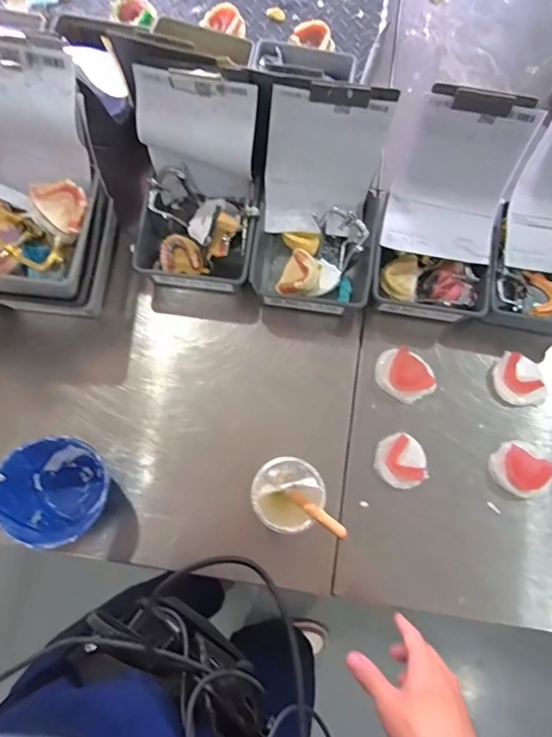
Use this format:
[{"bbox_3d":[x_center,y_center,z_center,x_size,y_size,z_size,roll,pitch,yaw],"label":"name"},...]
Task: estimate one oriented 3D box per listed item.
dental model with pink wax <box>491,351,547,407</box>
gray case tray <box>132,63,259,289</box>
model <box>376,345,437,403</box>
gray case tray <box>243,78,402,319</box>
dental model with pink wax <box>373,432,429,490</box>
[{"bbox_3d":[0.346,0.019,0.658,0.079,0.013,0.071,41,79,8],"label":"dental model with pink wax"},{"bbox_3d":[-0.109,-0.231,0.625,0.158,0.193,0.204,6,77,1],"label":"gray case tray"},{"bbox_3d":[0.184,0.010,0.662,0.084,0.029,0.069,40,79,7],"label":"model"},{"bbox_3d":[0.057,-0.205,0.619,0.164,0.202,0.214,5,77,1],"label":"gray case tray"},{"bbox_3d":[0.173,0.129,0.643,0.067,0.022,0.072,0,77,-1],"label":"dental model with pink wax"}]

